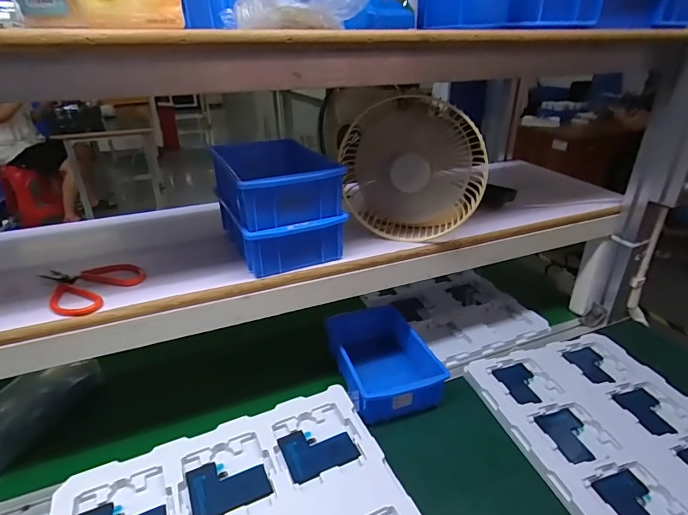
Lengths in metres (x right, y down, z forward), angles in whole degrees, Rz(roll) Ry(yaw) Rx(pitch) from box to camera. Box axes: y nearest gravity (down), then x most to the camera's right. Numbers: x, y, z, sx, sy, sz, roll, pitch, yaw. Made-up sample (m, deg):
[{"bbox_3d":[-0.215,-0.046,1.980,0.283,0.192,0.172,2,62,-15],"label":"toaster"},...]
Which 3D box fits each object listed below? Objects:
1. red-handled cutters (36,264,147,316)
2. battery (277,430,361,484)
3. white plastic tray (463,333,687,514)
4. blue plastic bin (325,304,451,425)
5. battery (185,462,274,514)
[{"bbox_3d":[-0.295,0.027,0.495,0.097,0.018,0.121,-22,34,-35],"label":"red-handled cutters"},{"bbox_3d":[-0.029,0.215,0.468,0.076,0.004,0.060,-14,29,-23],"label":"battery"},{"bbox_3d":[0.366,0.229,0.572,0.266,0.015,0.313,-9,29,-14],"label":"white plastic tray"},{"bbox_3d":[0.059,0.159,0.663,0.127,0.060,0.207,-9,29,-14],"label":"blue plastic bin"},{"bbox_3d":[-0.119,0.234,0.430,0.075,0.007,0.060,-14,29,-23],"label":"battery"}]

